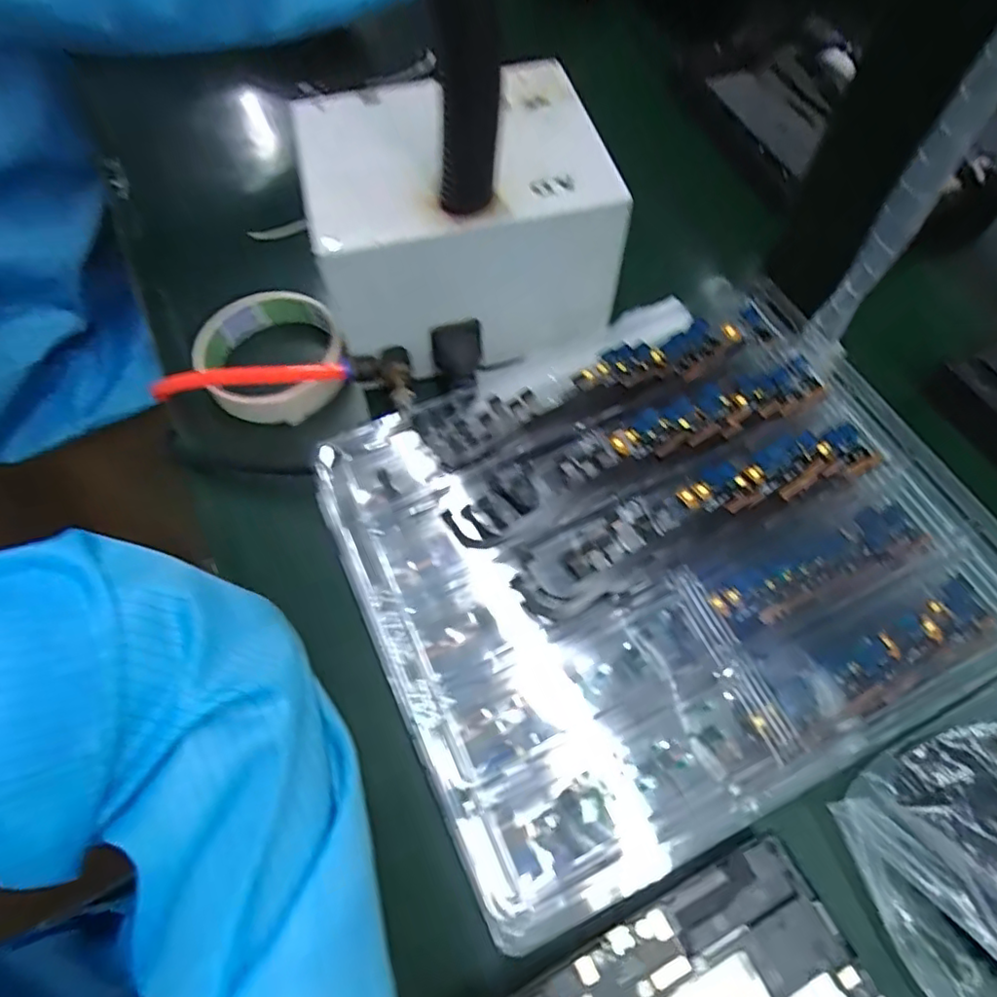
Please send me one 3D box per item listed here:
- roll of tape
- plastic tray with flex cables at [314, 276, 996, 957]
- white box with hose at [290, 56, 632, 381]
[{"bbox_3d":[-0.141,-0.086,0.372,0.084,0.027,0.085,1,63,-2],"label":"roll of tape"},{"bbox_3d":[0.076,0.018,0.282,0.271,0.023,0.229,-23,67,-14],"label":"plastic tray with flex cables"},{"bbox_3d":[-0.026,-0.154,0.343,0.153,0.104,0.133,-16,65,-11],"label":"white box with hose"}]

